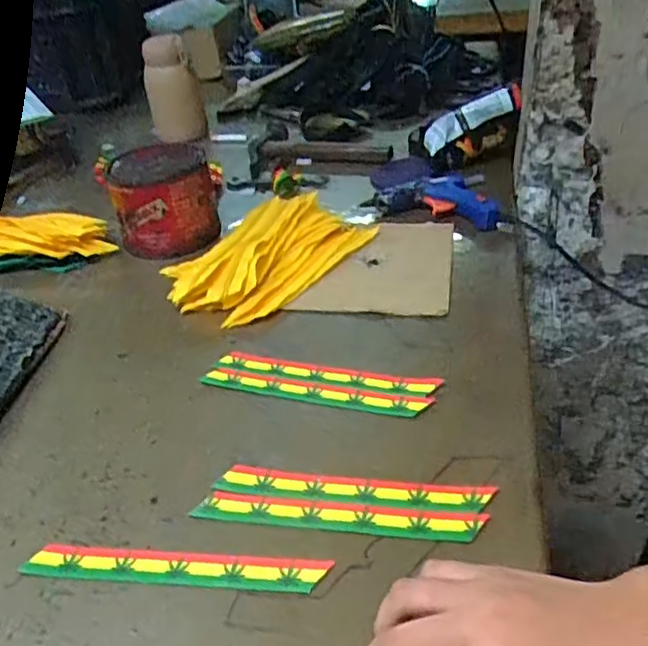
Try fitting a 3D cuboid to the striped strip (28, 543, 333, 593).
[{"bbox_3d":[-0.086,0.140,0.369,0.173,0.004,0.021,0,37,9],"label":"striped strip"}]

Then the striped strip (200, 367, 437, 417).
[{"bbox_3d":[-0.009,0.051,0.480,0.173,0.004,0.019,6,49,18],"label":"striped strip"}]

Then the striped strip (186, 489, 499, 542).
[{"bbox_3d":[0.007,0.115,0.386,0.169,0.004,0.019,2,37,11],"label":"striped strip"}]

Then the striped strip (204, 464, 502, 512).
[{"bbox_3d":[0.017,0.104,0.404,0.170,0.004,0.021,2,40,11],"label":"striped strip"}]

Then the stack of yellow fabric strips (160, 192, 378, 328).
[{"bbox_3d":[-0.054,-0.069,0.622,0.203,0.034,0.135,-29,42,-28],"label":"stack of yellow fabric strips"}]

